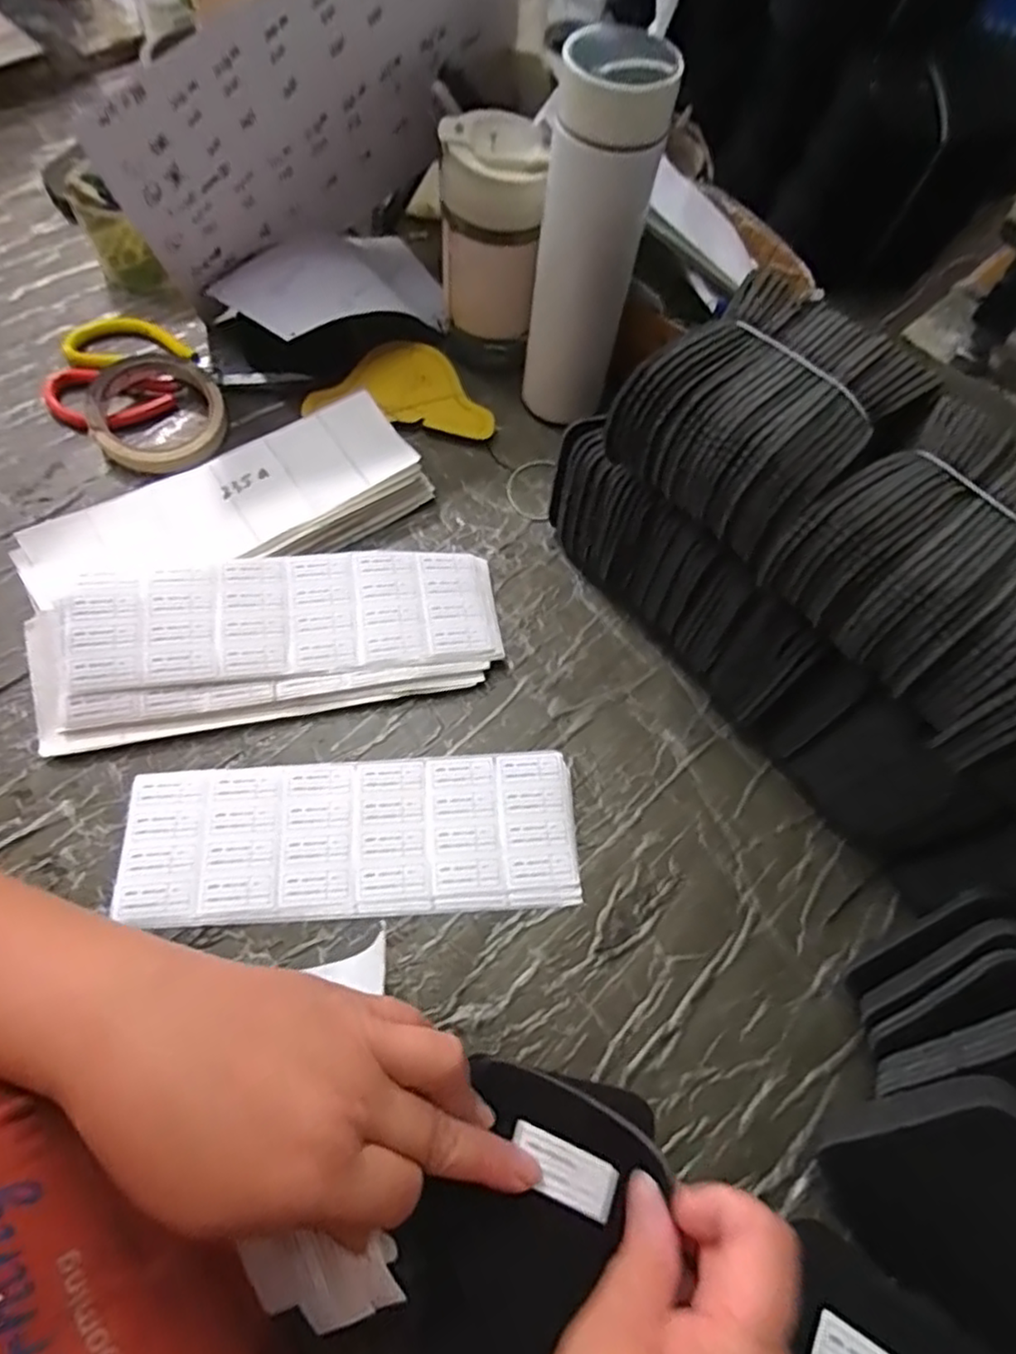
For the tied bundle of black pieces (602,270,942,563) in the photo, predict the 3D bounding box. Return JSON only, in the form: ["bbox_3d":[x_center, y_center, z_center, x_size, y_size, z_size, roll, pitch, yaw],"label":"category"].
[{"bbox_3d":[0.140,-0.140,0.362,0.120,0.065,0.126,42,70,14],"label":"tied bundle of black pieces"}]

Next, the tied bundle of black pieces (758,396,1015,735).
[{"bbox_3d":[0.215,-0.060,0.326,0.126,0.055,0.109,-35,73,-18],"label":"tied bundle of black pieces"}]

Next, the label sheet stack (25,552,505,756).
[{"bbox_3d":[-0.147,-0.029,0.425,0.278,0.040,0.104,-10,67,-9],"label":"label sheet stack"}]

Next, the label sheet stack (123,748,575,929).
[{"bbox_3d":[-0.088,0.094,0.390,0.255,0.012,0.091,-3,66,-5],"label":"label sheet stack"}]

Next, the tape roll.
[{"bbox_3d":[-0.261,-0.196,0.494,0.093,0.025,0.101,2,66,-4],"label":"tape roll"}]

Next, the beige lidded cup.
[{"bbox_3d":[-0.012,-0.320,0.497,0.070,0.146,0.065,2,66,-4],"label":"beige lidded cup"}]

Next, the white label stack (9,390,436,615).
[{"bbox_3d":[-0.189,-0.116,0.458,0.257,0.030,0.095,-30,71,-16],"label":"white label stack"}]

